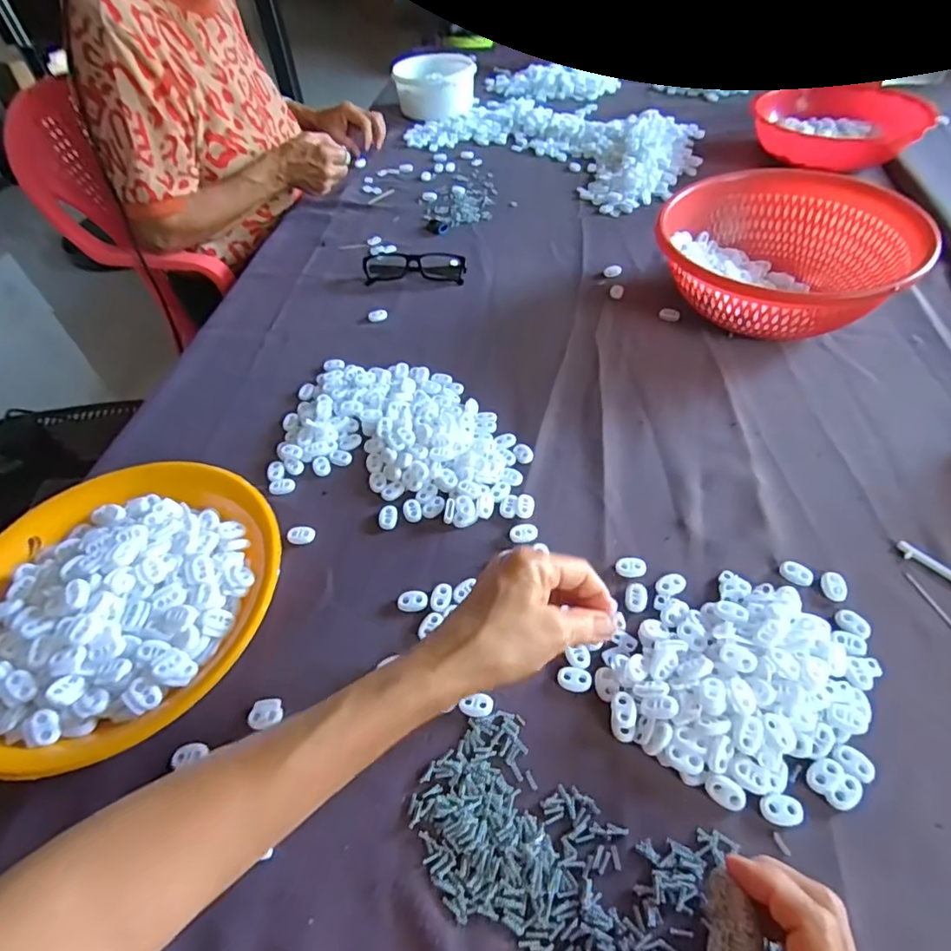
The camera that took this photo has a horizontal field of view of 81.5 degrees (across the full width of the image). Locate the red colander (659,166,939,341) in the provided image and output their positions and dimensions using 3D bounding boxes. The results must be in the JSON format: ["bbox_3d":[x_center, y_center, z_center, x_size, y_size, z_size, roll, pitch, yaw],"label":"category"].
[{"bbox_3d":[0.326,-0.228,0.601,0.240,0.104,0.196,27,56,26],"label":"red colander"}]

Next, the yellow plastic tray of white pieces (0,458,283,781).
[{"bbox_3d":[-0.269,0.089,0.414,0.239,0.049,0.232,32,59,29],"label":"yellow plastic tray of white pieces"}]

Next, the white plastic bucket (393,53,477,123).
[{"bbox_3d":[-0.078,-0.794,1.124,0.153,0.086,0.143,-2,49,4],"label":"white plastic bucket"}]

